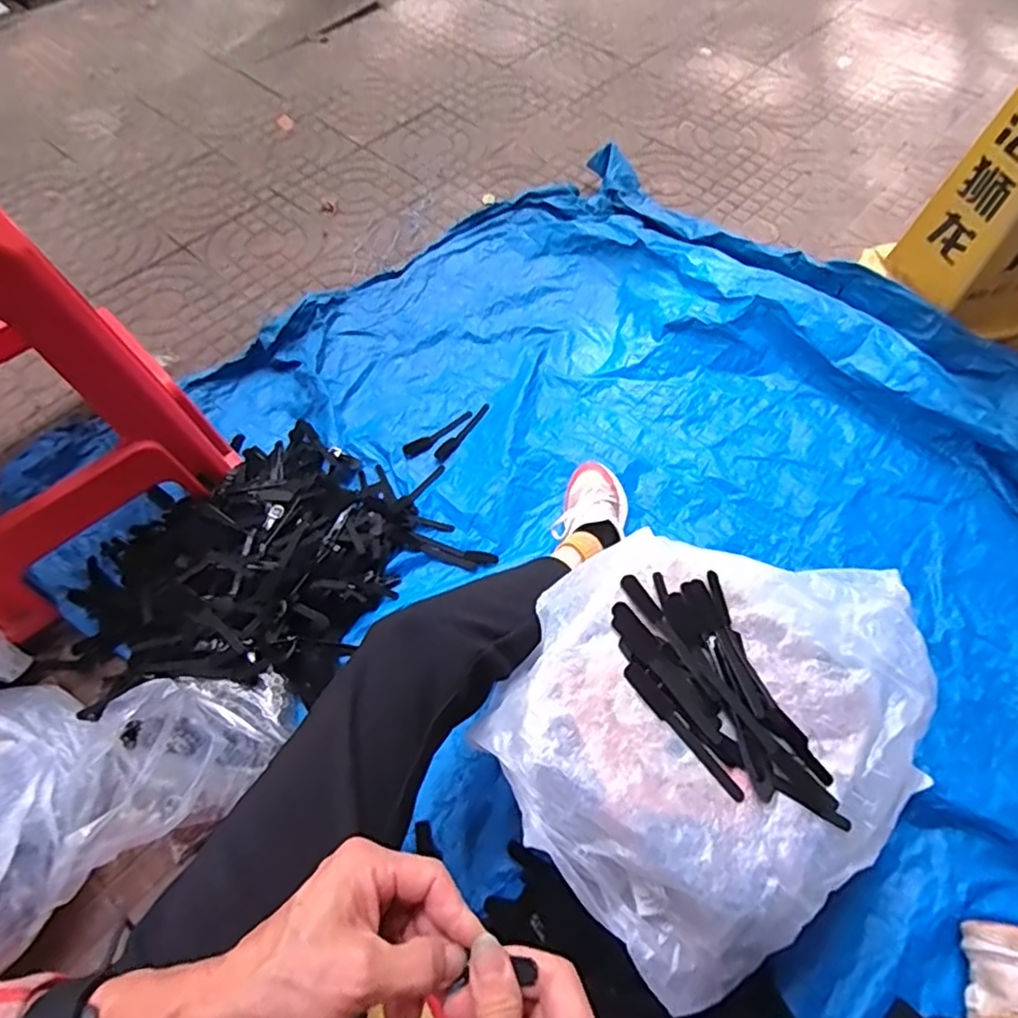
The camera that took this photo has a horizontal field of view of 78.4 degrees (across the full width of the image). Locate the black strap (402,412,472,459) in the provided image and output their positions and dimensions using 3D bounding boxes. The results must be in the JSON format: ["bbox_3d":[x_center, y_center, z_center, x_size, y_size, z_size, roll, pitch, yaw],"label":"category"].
[{"bbox_3d":[-0.121,-0.128,1.064,0.137,0.005,0.030,-35,66,-19],"label":"black strap"}]

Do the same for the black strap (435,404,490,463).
[{"bbox_3d":[-0.077,-0.131,1.062,0.024,0.008,0.136,33,65,18],"label":"black strap"}]

